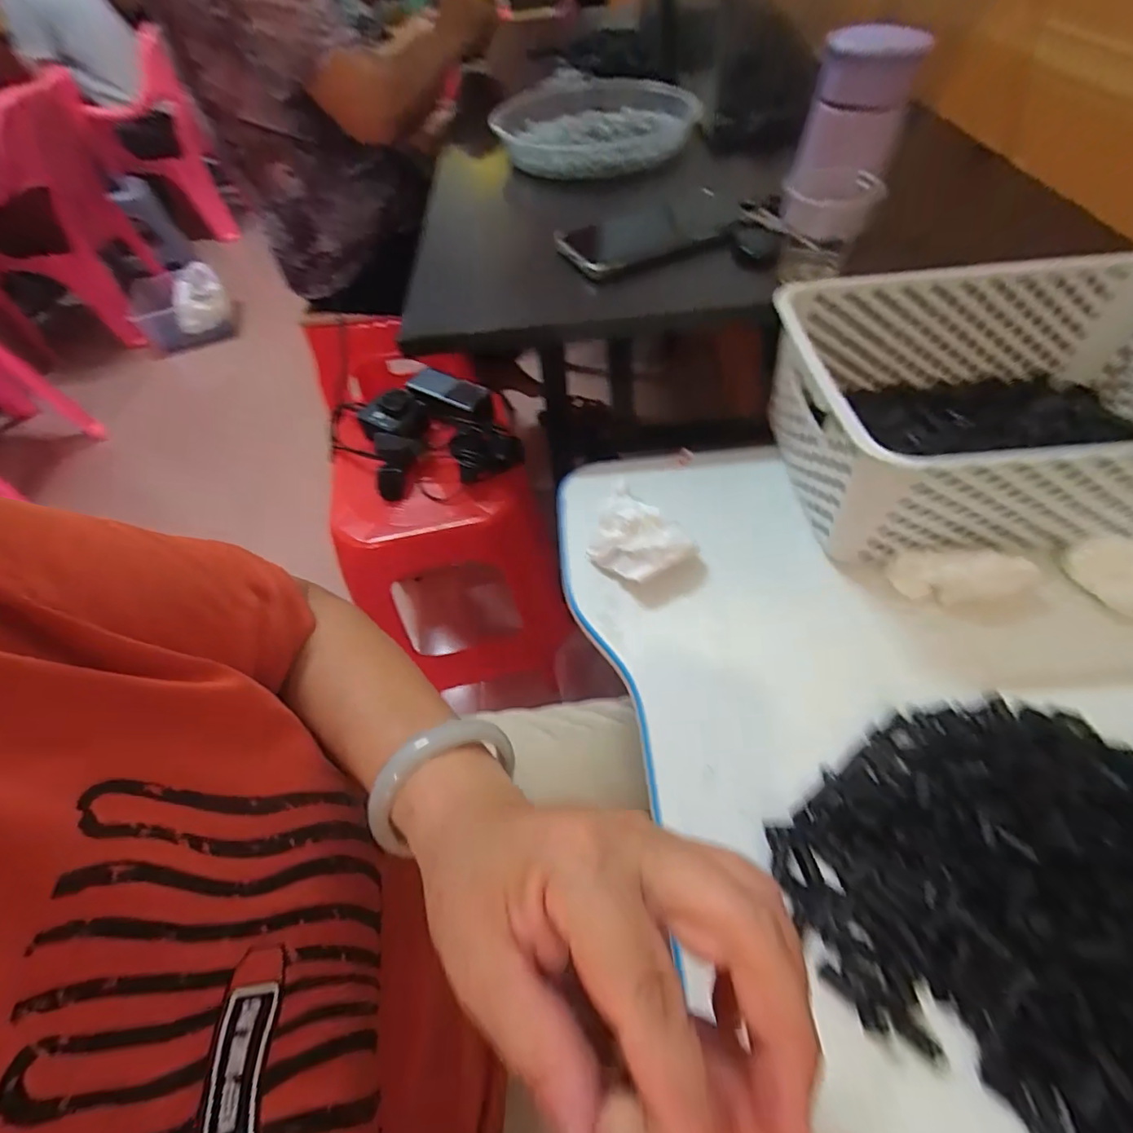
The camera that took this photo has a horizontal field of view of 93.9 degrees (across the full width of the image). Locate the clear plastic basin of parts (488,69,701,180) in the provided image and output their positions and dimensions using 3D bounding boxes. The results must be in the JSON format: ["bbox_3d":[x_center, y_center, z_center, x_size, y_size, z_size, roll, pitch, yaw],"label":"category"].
[{"bbox_3d":[0.033,-0.512,0.618,0.224,0.044,0.236,0,55,6],"label":"clear plastic basin of parts"}]

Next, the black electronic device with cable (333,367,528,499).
[{"bbox_3d":[-0.209,-0.189,0.744,0.255,0.067,0.238,-16,55,-5],"label":"black electronic device with cable"}]

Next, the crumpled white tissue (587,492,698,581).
[{"bbox_3d":[0.049,-0.022,0.395,0.059,0.026,0.080,-33,58,-17],"label":"crumpled white tissue"}]

